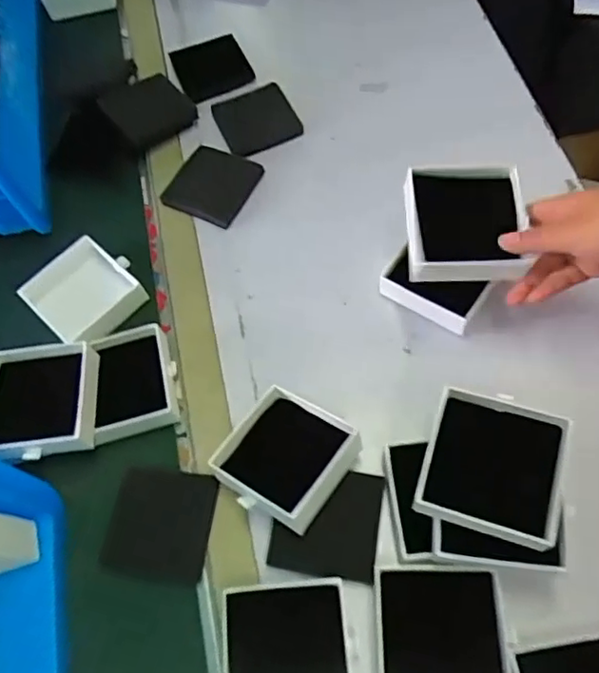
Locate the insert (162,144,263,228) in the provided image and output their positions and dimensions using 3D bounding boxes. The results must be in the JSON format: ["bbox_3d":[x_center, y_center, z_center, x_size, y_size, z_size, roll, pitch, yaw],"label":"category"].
[{"bbox_3d":[-0.093,-0.162,0.646,0.077,0.014,0.085,23,67,17],"label":"insert"}]

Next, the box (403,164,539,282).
[{"bbox_3d":[0.135,-0.090,0.486,0.096,0.034,0.091,-3,62,2],"label":"box"}]

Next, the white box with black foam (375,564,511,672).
[{"bbox_3d":[0.100,0.212,0.433,0.089,0.031,0.086,-1,63,5],"label":"white box with black foam"}]

